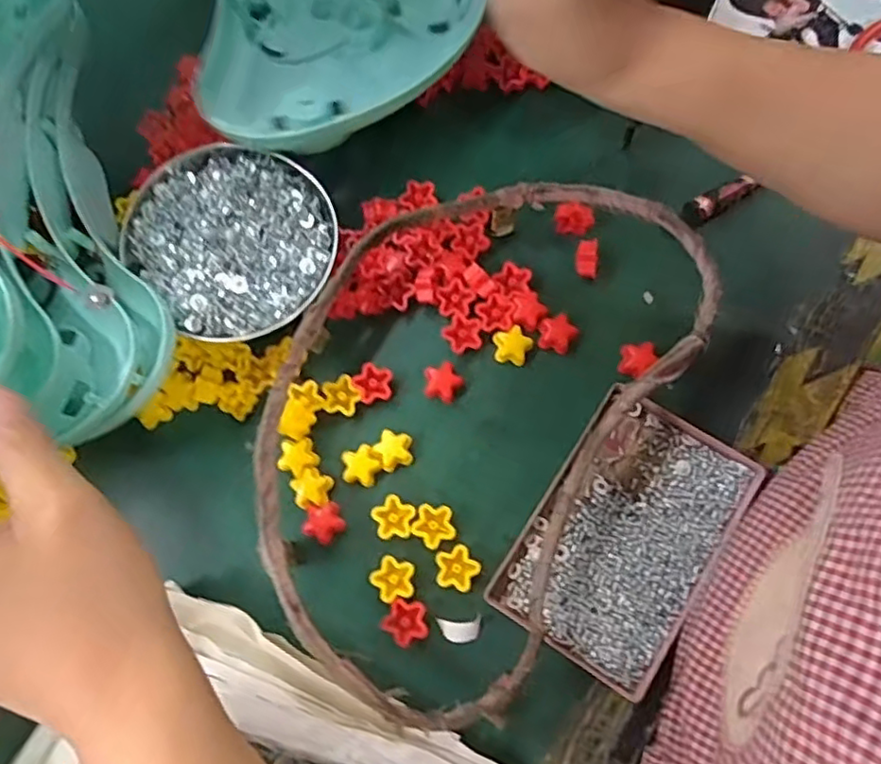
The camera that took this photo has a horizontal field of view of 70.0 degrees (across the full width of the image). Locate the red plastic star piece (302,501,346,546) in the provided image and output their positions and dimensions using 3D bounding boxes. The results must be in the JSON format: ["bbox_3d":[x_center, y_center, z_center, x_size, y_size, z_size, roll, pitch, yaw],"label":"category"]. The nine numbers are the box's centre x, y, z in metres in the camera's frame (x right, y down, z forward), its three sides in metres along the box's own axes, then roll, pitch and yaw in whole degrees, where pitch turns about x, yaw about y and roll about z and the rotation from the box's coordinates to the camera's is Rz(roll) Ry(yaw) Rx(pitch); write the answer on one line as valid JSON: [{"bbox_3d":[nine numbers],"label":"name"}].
[{"bbox_3d":[-0.075,0.089,0.400,0.025,0.011,0.024,-42,79,-8],"label":"red plastic star piece"}]

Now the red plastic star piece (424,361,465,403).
[{"bbox_3d":[0.001,-0.001,0.416,0.026,0.009,0.027,28,79,8],"label":"red plastic star piece"}]

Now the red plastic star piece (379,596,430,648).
[{"bbox_3d":[-0.020,0.146,0.382,0.027,0.005,0.026,28,79,8],"label":"red plastic star piece"}]

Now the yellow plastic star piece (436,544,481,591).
[{"bbox_3d":[0.010,0.115,0.387,0.026,0.005,0.026,-23,77,-4],"label":"yellow plastic star piece"}]

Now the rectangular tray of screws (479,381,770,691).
[{"bbox_3d":[0.113,0.092,0.385,0.103,0.014,0.157,32,80,9],"label":"rectangular tray of screws"}]

